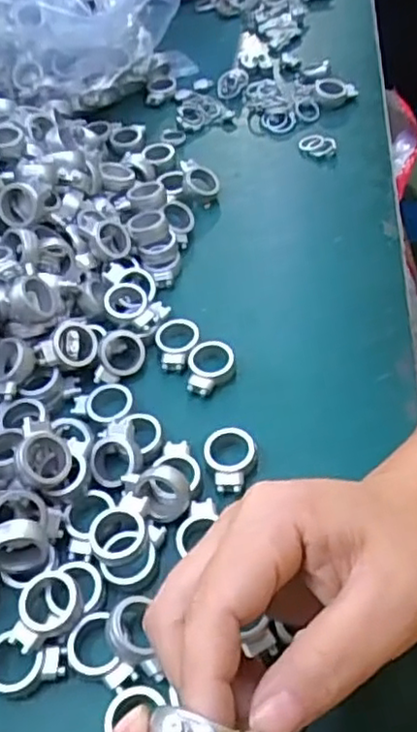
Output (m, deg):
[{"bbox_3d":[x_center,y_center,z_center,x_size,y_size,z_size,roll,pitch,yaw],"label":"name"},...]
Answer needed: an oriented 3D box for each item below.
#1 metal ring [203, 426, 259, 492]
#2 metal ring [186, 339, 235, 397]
[{"bbox_3d":[0.010,0.046,0.329,0.026,0.007,0.032,3,51,7],"label":"metal ring"},{"bbox_3d":[0.002,0.000,0.368,0.026,0.009,0.034,1,51,5],"label":"metal ring"}]

